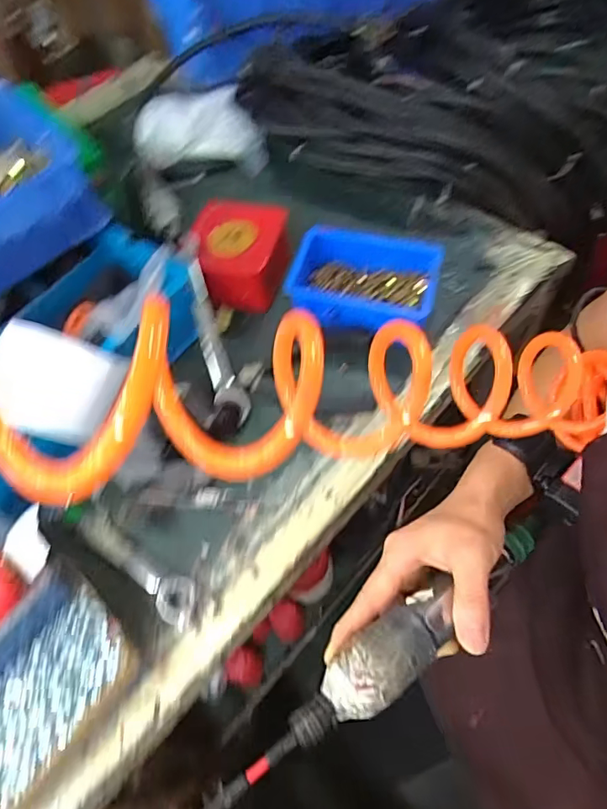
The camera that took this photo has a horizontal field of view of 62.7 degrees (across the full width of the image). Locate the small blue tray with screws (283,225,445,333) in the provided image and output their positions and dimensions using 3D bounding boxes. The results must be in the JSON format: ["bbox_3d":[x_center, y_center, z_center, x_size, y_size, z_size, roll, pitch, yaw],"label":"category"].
[{"bbox_3d":[0.059,-0.124,0.524,0.157,0.054,0.099,9,61,10],"label":"small blue tray with screws"}]

